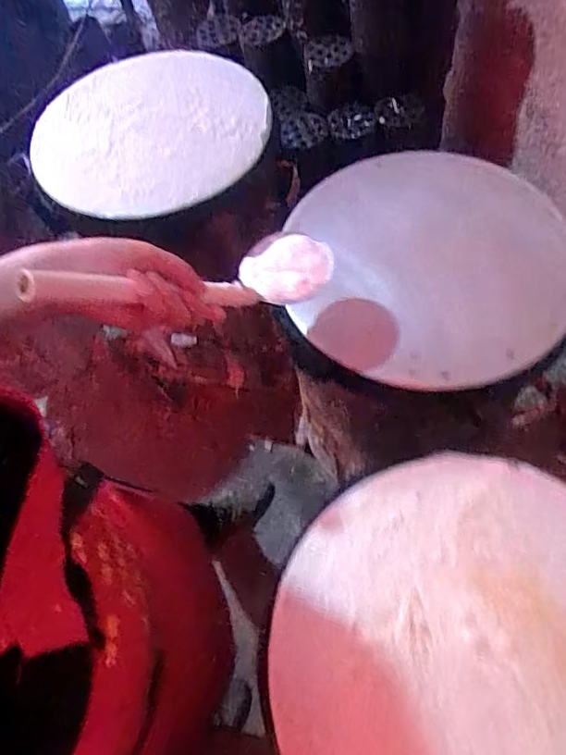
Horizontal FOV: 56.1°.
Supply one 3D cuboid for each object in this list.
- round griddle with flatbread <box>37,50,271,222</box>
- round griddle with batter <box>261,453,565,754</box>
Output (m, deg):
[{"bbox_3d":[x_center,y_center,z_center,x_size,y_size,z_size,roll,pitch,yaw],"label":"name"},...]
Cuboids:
[{"bbox_3d":[-0.205,-0.392,0.832,0.328,0.028,0.357,-2,63,4],"label":"round griddle with flatbread"},{"bbox_3d":[0.175,0.253,0.472,0.366,0.024,0.356,-2,63,4],"label":"round griddle with batter"}]

